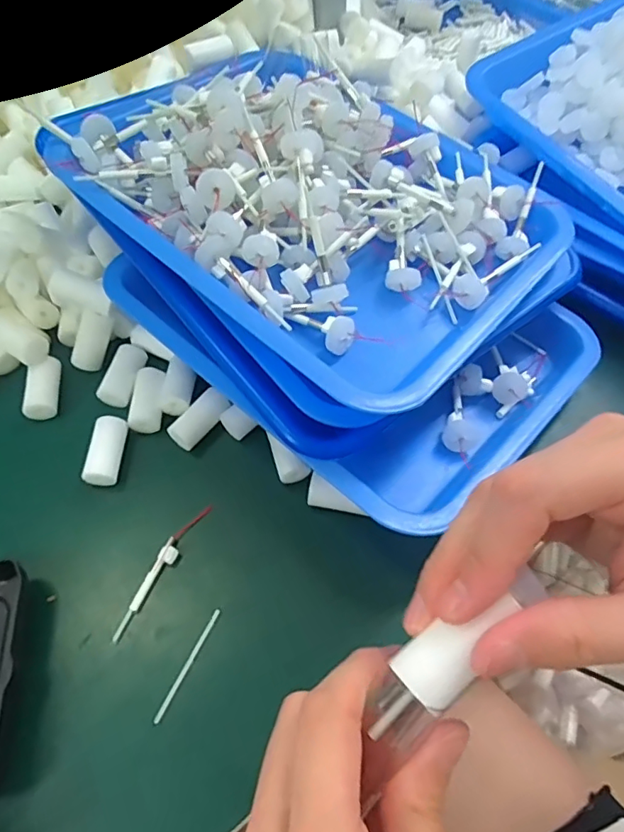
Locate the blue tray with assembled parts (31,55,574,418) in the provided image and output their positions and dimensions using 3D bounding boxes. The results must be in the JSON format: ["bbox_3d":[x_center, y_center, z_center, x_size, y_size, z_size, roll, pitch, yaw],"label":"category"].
[{"bbox_3d":[0.001,-0.147,0.335,0.288,0.058,0.221,36,65,19],"label":"blue tray with assembled parts"}]

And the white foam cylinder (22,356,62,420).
[{"bbox_3d":[-0.181,-0.018,0.365,0.019,0.019,0.042,-5,59,-3],"label":"white foam cylinder"}]

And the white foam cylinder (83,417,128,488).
[{"bbox_3d":[-0.128,0.023,0.340,0.019,0.019,0.042,4,59,2],"label":"white foam cylinder"}]

